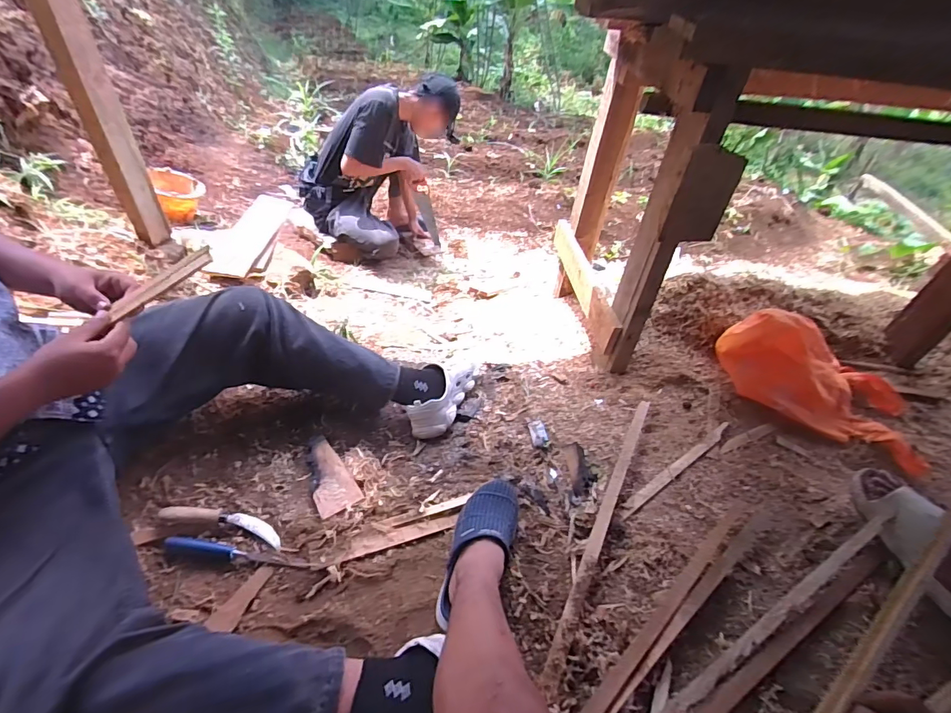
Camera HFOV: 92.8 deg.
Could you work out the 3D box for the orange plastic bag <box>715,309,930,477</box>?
[{"bbox_3d":[0.833,0.072,1.100,0.481,0.174,0.215,30,45,-4],"label":"orange plastic bag"}]

